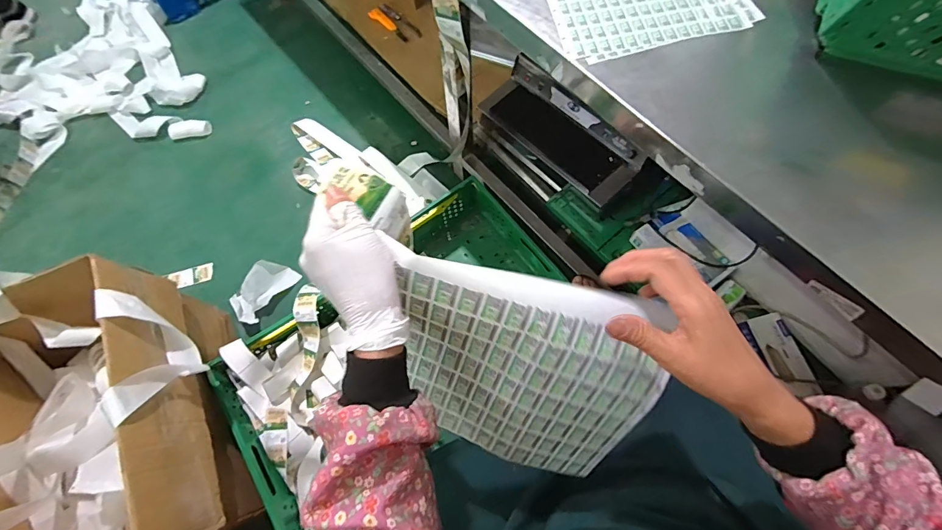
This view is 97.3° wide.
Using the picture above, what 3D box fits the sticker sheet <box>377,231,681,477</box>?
[{"bbox_3d":[0.042,0.100,0.386,0.227,0.208,0.034,17,35,5],"label":"sticker sheet"}]

